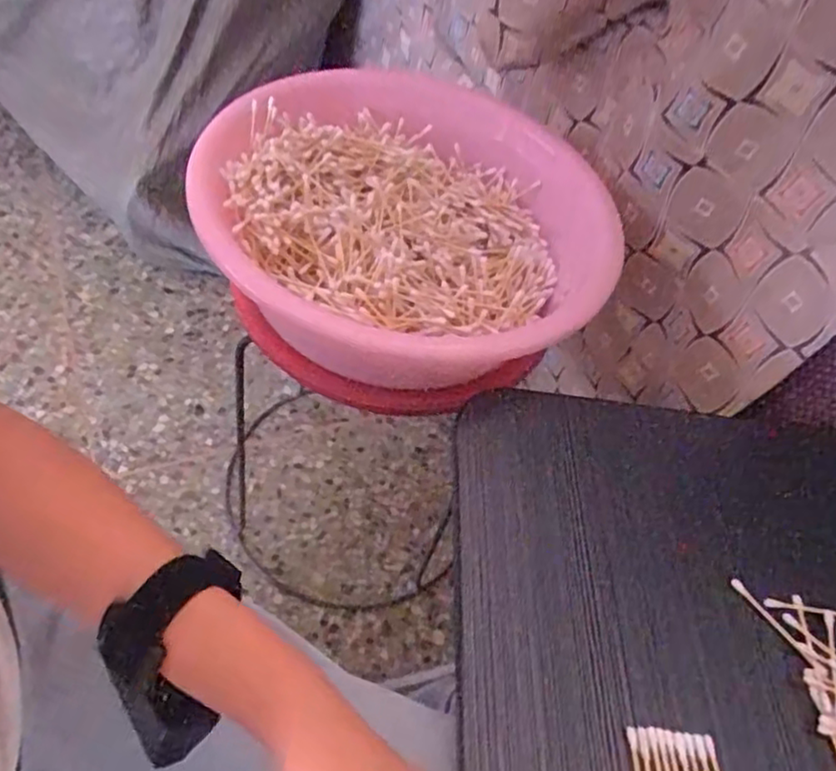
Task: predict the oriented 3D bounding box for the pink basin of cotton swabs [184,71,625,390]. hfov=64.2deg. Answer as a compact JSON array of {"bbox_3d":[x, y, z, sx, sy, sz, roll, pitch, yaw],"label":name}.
[{"bbox_3d":[-0.002,-0.134,0.578,0.331,0.122,0.320,7,51,-8],"label":"pink basin of cotton swabs"}]

